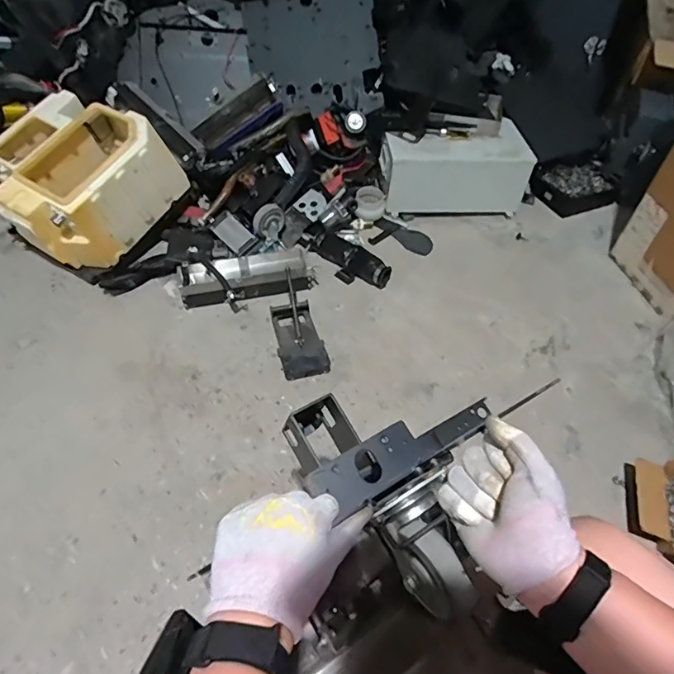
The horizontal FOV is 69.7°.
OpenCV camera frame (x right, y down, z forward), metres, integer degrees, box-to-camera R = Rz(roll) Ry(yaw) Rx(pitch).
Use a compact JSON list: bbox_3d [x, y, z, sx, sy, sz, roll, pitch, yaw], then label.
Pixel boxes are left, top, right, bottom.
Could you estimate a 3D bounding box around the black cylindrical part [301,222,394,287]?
[{"bbox_3d":[0.019,-0.239,1.395,0.107,0.065,0.304,-34,58,-26],"label":"black cylindrical part"}]

